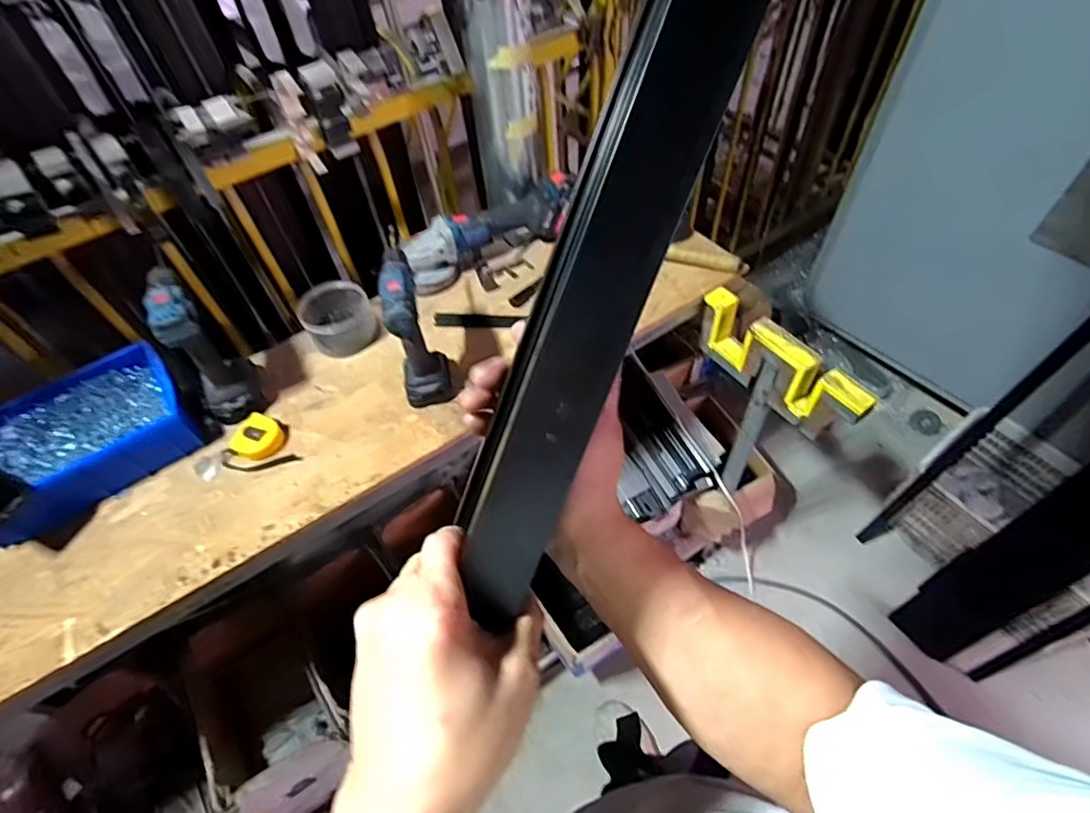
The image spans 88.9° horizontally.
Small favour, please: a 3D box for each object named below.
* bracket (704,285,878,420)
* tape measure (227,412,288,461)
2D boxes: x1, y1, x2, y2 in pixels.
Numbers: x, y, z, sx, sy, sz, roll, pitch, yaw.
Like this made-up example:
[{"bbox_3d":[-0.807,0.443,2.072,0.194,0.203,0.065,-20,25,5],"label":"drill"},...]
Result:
[{"bbox_3d":[0.409,-0.076,0.968,0.045,0.116,0.322,-31,56,-19],"label":"bracket"},{"bbox_3d":[-0.436,0.046,0.848,0.075,0.027,0.071,9,53,11],"label":"tape measure"}]

